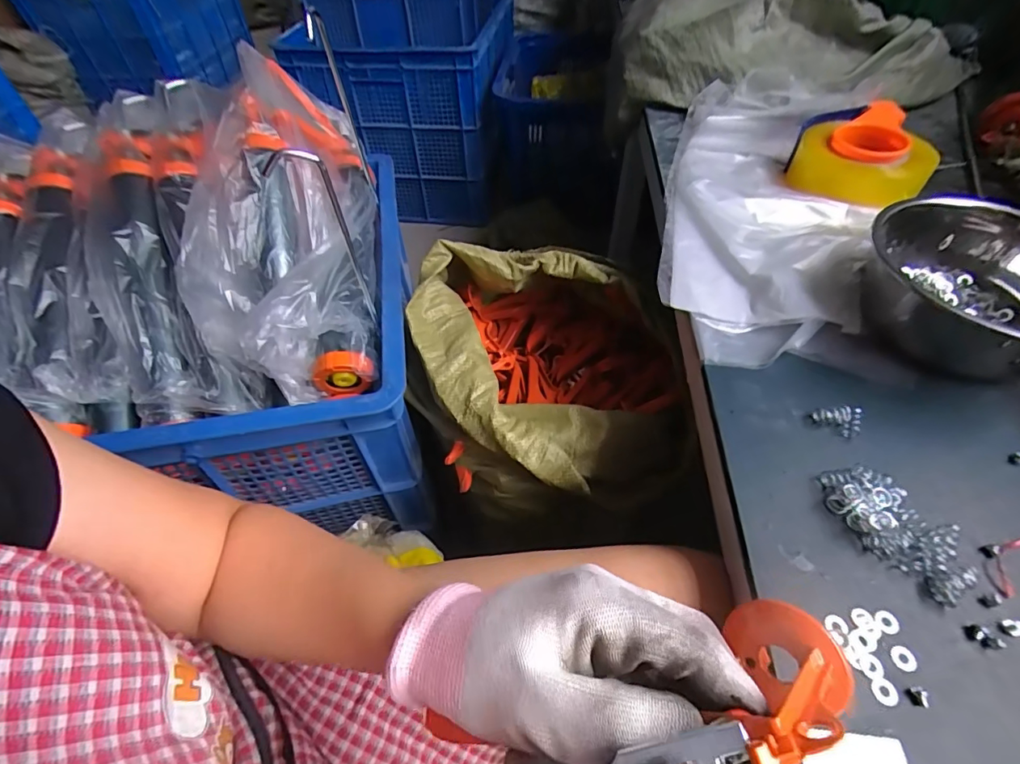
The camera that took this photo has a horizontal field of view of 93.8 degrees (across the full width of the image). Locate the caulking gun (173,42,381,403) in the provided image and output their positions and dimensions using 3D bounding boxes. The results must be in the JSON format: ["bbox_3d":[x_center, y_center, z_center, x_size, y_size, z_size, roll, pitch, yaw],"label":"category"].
[{"bbox_3d":[-0.287,-0.208,0.601,0.216,0.116,0.466,-11,68,-6],"label":"caulking gun"}]

